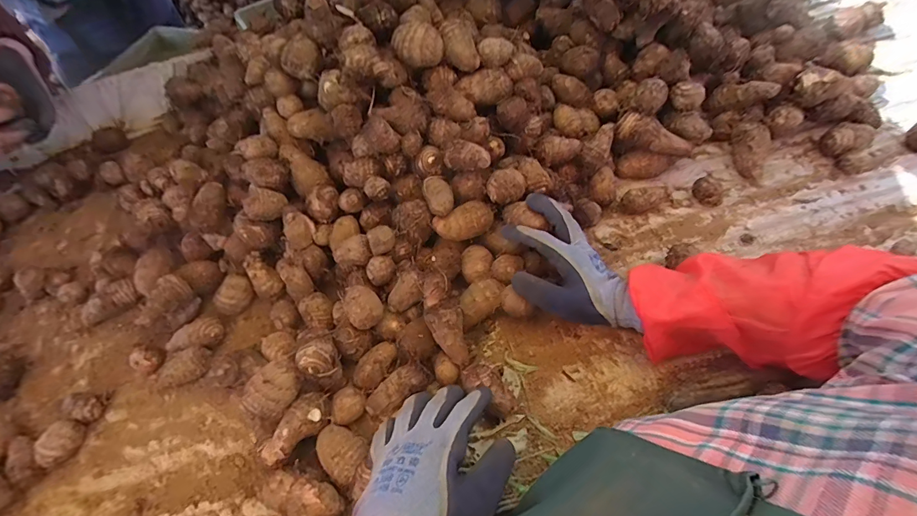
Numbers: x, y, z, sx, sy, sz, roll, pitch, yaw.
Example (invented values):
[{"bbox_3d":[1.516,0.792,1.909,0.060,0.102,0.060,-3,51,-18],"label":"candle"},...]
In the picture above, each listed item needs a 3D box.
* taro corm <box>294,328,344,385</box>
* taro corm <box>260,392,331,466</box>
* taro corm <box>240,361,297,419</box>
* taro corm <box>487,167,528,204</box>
[{"bbox_3d":[-0.141,0.099,0.409,0.036,0.037,0.051,-27,63,-15],"label":"taro corm"},{"bbox_3d":[-0.158,0.162,0.389,0.035,0.029,0.072,36,66,19],"label":"taro corm"},{"bbox_3d":[-0.180,0.130,0.399,0.039,0.037,0.050,30,64,16],"label":"taro corm"},{"bbox_3d":[0.056,-0.080,0.483,0.044,0.046,0.034,12,60,7],"label":"taro corm"}]

